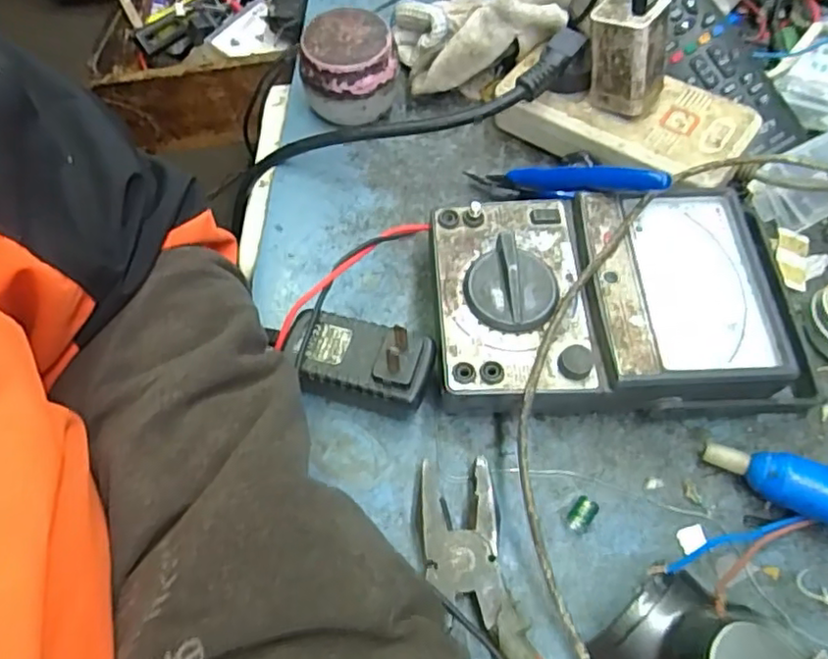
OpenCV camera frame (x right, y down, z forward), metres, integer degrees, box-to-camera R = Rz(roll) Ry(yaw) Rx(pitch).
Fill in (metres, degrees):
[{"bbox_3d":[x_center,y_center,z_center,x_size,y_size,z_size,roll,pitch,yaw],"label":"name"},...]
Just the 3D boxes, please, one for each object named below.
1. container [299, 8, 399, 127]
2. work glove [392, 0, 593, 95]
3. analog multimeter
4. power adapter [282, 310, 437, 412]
[{"bbox_3d":[-0.040,-0.164,0.419,0.057,0.055,0.057,1,60,-2],"label":"container"},{"bbox_3d":[0.055,-0.202,0.424,0.134,0.050,0.063,-15,58,17],"label":"work glove"},{"bbox_3d":[0.103,-0.011,0.338,0.193,0.049,0.115,-2,60,-3],"label":"analog multimeter"},{"bbox_3d":[-0.028,0.015,0.320,0.071,0.047,0.040,18,61,8],"label":"power adapter"}]

